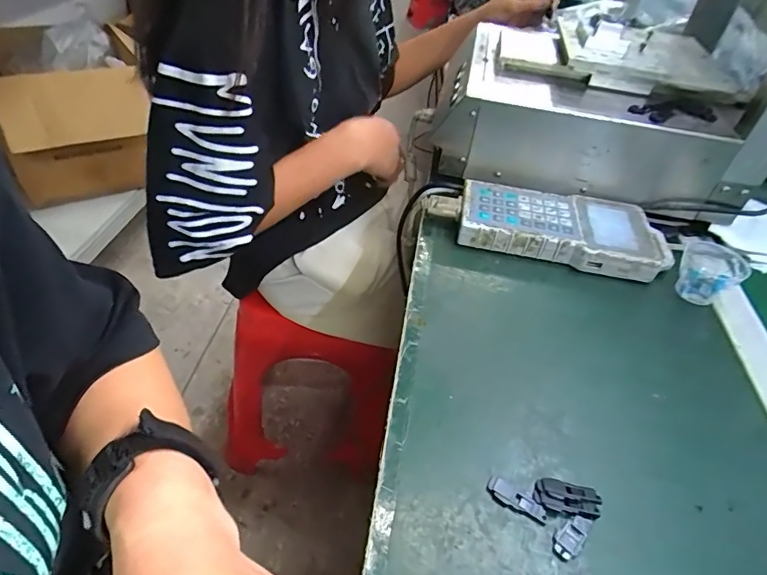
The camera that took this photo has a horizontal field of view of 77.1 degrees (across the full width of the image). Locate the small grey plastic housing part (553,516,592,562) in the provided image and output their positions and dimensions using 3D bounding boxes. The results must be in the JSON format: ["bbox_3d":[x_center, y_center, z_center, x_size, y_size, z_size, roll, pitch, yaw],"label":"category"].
[{"bbox_3d":[0.119,0.156,0.301,0.033,0.004,0.015,-26,52,-32],"label":"small grey plastic housing part"}]

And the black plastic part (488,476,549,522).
[{"bbox_3d":[0.088,0.138,0.316,0.040,0.004,0.011,29,46,21],"label":"black plastic part"}]

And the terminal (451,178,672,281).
[{"bbox_3d":[0.198,-0.064,0.531,0.226,0.035,0.104,12,42,5],"label":"terminal"}]

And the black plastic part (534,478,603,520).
[{"bbox_3d":[0.121,0.139,0.318,0.042,0.005,0.022,15,43,7],"label":"black plastic part"}]

